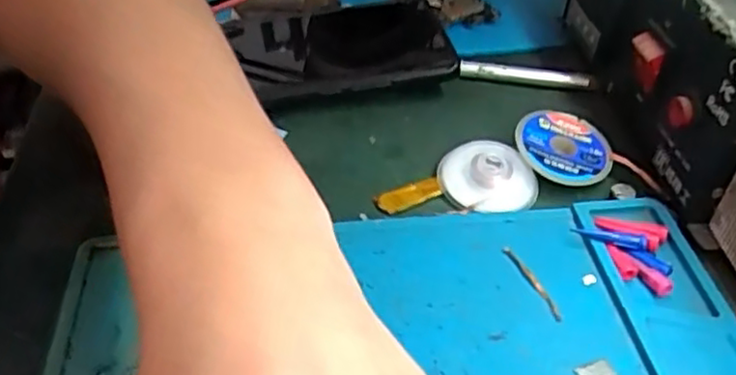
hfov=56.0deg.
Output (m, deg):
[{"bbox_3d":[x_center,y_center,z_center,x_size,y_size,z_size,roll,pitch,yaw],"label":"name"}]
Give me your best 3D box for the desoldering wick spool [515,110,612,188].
[{"bbox_3d":[0.092,-0.019,0.326,0.043,0.009,0.043,4,55,-5],"label":"desoldering wick spool"}]

